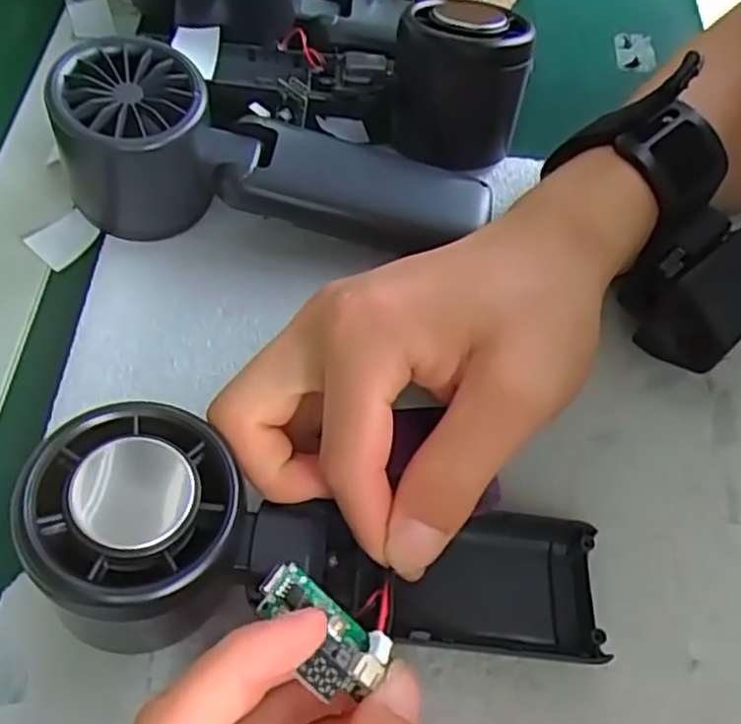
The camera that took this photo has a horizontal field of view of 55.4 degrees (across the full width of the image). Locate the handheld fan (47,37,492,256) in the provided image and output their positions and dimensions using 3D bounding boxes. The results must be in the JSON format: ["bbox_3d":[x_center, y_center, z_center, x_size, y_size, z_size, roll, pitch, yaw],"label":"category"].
[{"bbox_3d":[-0.036,-0.073,0.276,0.158,0.052,0.048,8,59,-13],"label":"handheld fan"}]

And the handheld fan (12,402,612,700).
[{"bbox_3d":[-0.009,0.055,0.194,0.161,0.031,0.060,17,58,-19],"label":"handheld fan"}]

